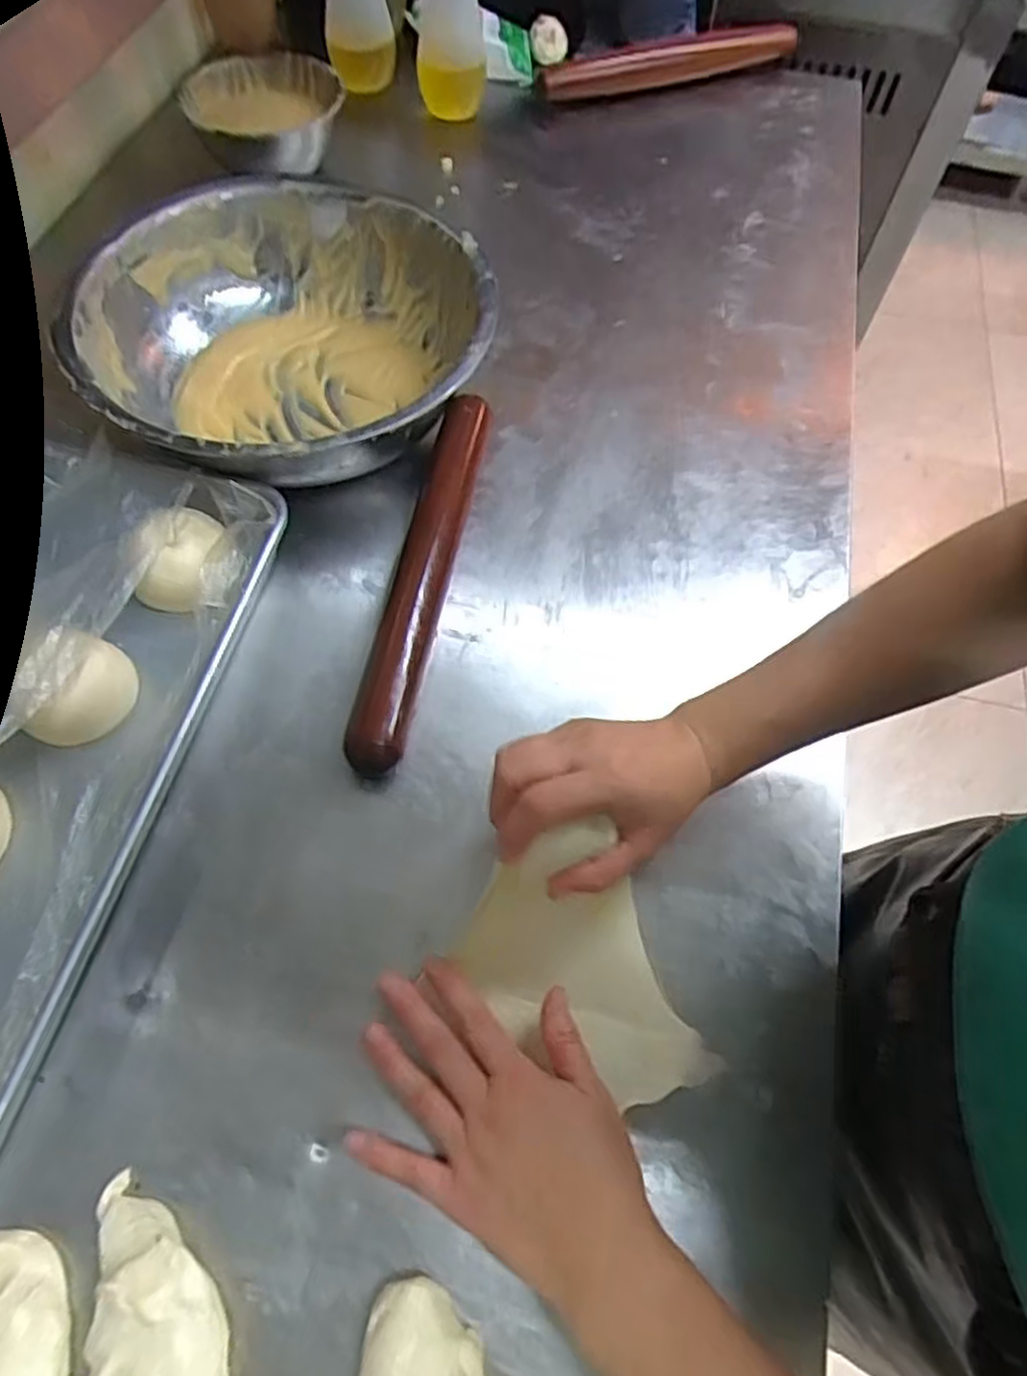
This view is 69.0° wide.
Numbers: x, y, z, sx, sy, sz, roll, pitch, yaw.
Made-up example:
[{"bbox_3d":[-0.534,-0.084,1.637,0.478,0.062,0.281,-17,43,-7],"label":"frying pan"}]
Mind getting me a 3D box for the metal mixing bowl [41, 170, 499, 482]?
[{"bbox_3d":[-0.178,-0.278,0.611,0.309,0.094,0.320,1,61,-1],"label":"metal mixing bowl"}]

